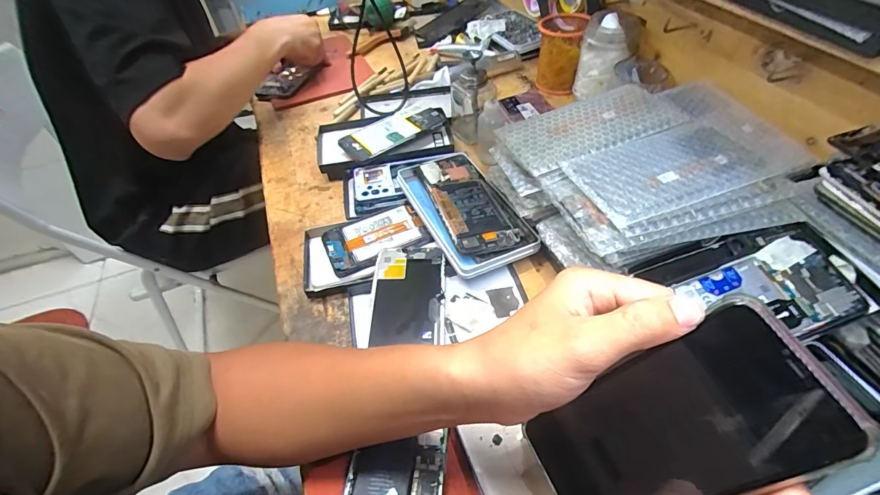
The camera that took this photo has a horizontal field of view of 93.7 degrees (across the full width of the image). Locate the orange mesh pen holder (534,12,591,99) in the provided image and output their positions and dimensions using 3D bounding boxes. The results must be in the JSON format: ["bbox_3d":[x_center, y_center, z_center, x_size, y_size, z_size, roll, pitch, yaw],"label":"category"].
[{"bbox_3d":[0.200,-0.326,0.693,0.072,0.094,0.088,15,52,17],"label":"orange mesh pen holder"}]

